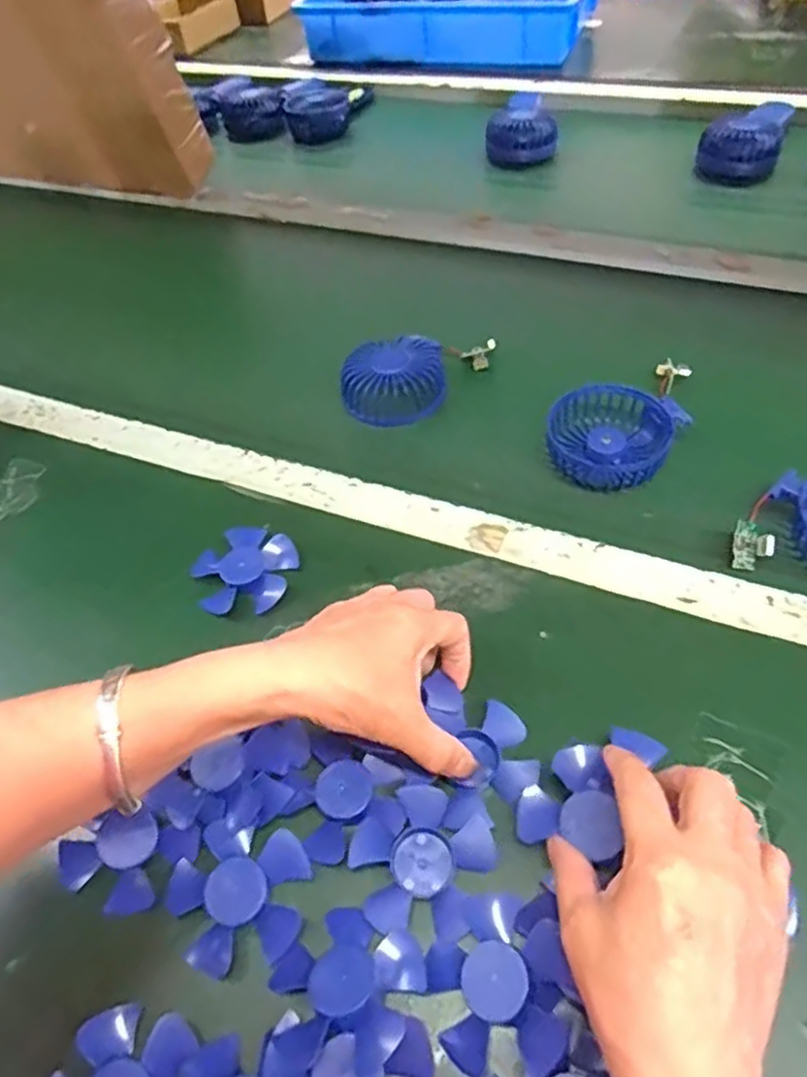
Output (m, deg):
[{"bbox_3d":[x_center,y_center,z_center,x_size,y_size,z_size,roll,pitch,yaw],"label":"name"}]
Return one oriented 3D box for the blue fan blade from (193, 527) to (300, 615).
[{"bbox_3d":[-0.109,0.020,0.488,0.069,0.015,0.072,-3,52,4],"label":"blue fan blade"}]

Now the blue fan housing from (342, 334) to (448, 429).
[{"bbox_3d":[-0.008,-0.134,0.583,0.084,0.032,0.080,-7,52,0],"label":"blue fan housing"}]

